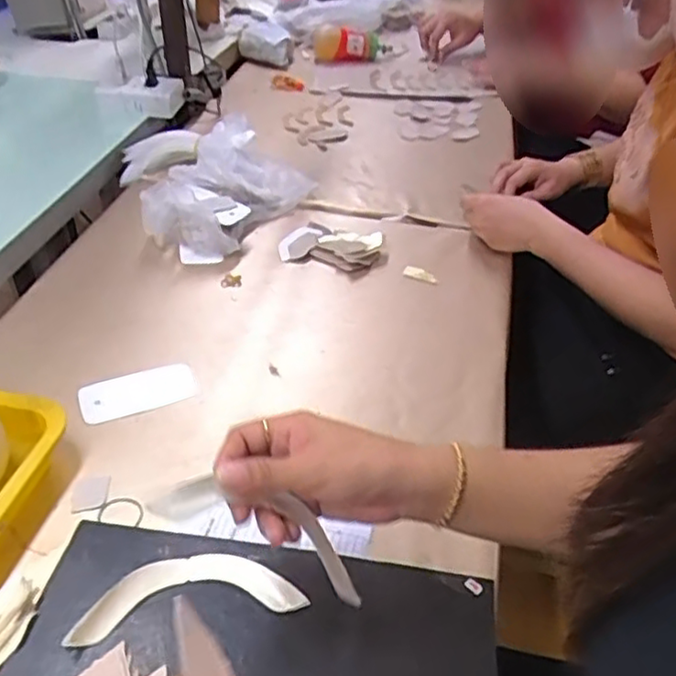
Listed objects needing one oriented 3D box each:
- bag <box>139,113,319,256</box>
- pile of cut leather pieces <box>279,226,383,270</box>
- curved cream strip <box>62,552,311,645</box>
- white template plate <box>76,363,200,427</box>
[{"bbox_3d":[-0.143,-0.195,0.877,0.141,0.080,0.225,21,42,18],"label":"bag"},{"bbox_3d":[-0.008,-0.116,0.836,0.117,0.024,0.070,7,40,3],"label":"pile of cut leather pieces"},{"bbox_3d":[-0.100,0.170,0.456,0.148,0.008,0.048,-4,41,-11],"label":"curved cream strip"},{"bbox_3d":[-0.189,0.050,0.638,0.105,0.011,0.056,-16,46,-23],"label":"white template plate"}]

